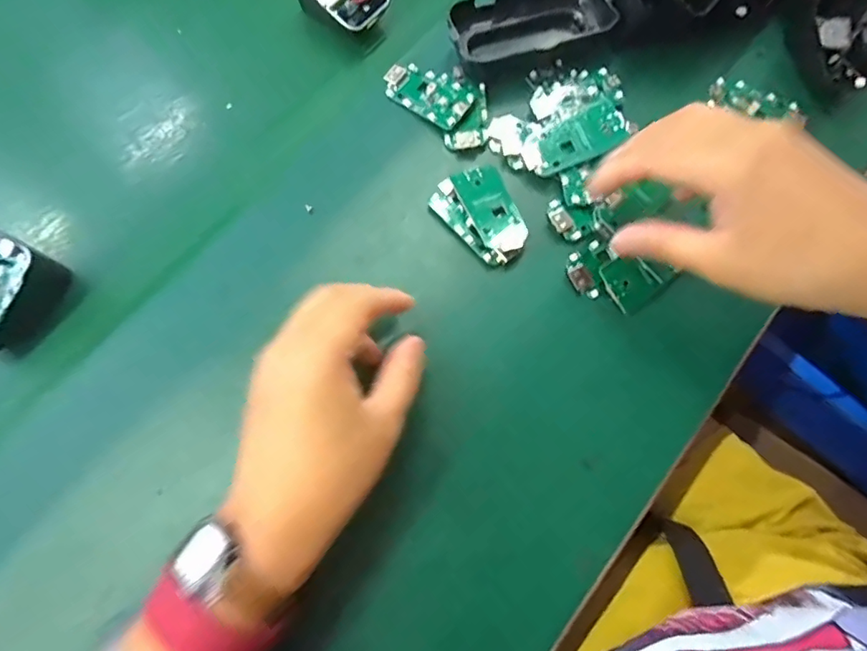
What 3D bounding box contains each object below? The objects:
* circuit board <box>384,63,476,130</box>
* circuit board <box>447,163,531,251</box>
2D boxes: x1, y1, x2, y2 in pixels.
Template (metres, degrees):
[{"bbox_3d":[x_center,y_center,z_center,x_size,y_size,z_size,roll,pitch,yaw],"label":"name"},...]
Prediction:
[{"bbox_3d":[-0.003,-0.157,0.345,0.063,0.009,0.035,38,77,13],"label":"circuit board"},{"bbox_3d":[0.036,-0.073,0.320,0.031,0.010,0.065,-23,73,-5],"label":"circuit board"}]

